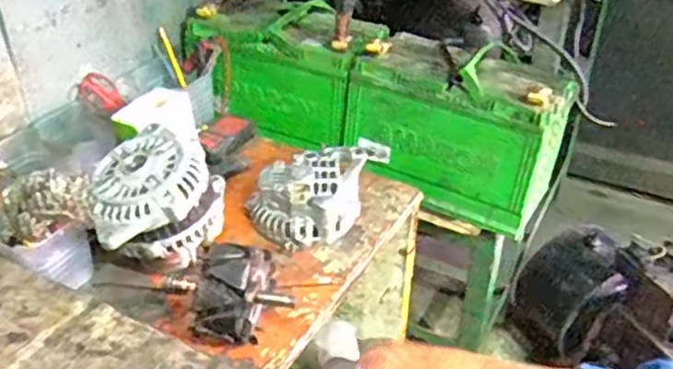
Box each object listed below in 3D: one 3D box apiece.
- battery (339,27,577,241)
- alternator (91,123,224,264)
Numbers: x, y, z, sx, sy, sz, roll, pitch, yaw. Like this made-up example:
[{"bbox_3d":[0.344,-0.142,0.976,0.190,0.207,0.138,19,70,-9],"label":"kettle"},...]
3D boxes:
[{"bbox_3d":[0.189,-0.098,1.061,0.302,0.195,0.183,20,40,25],"label":"battery"},{"bbox_3d":[-0.208,0.014,0.817,0.143,0.115,0.167,-7,36,-10],"label":"alternator"}]

